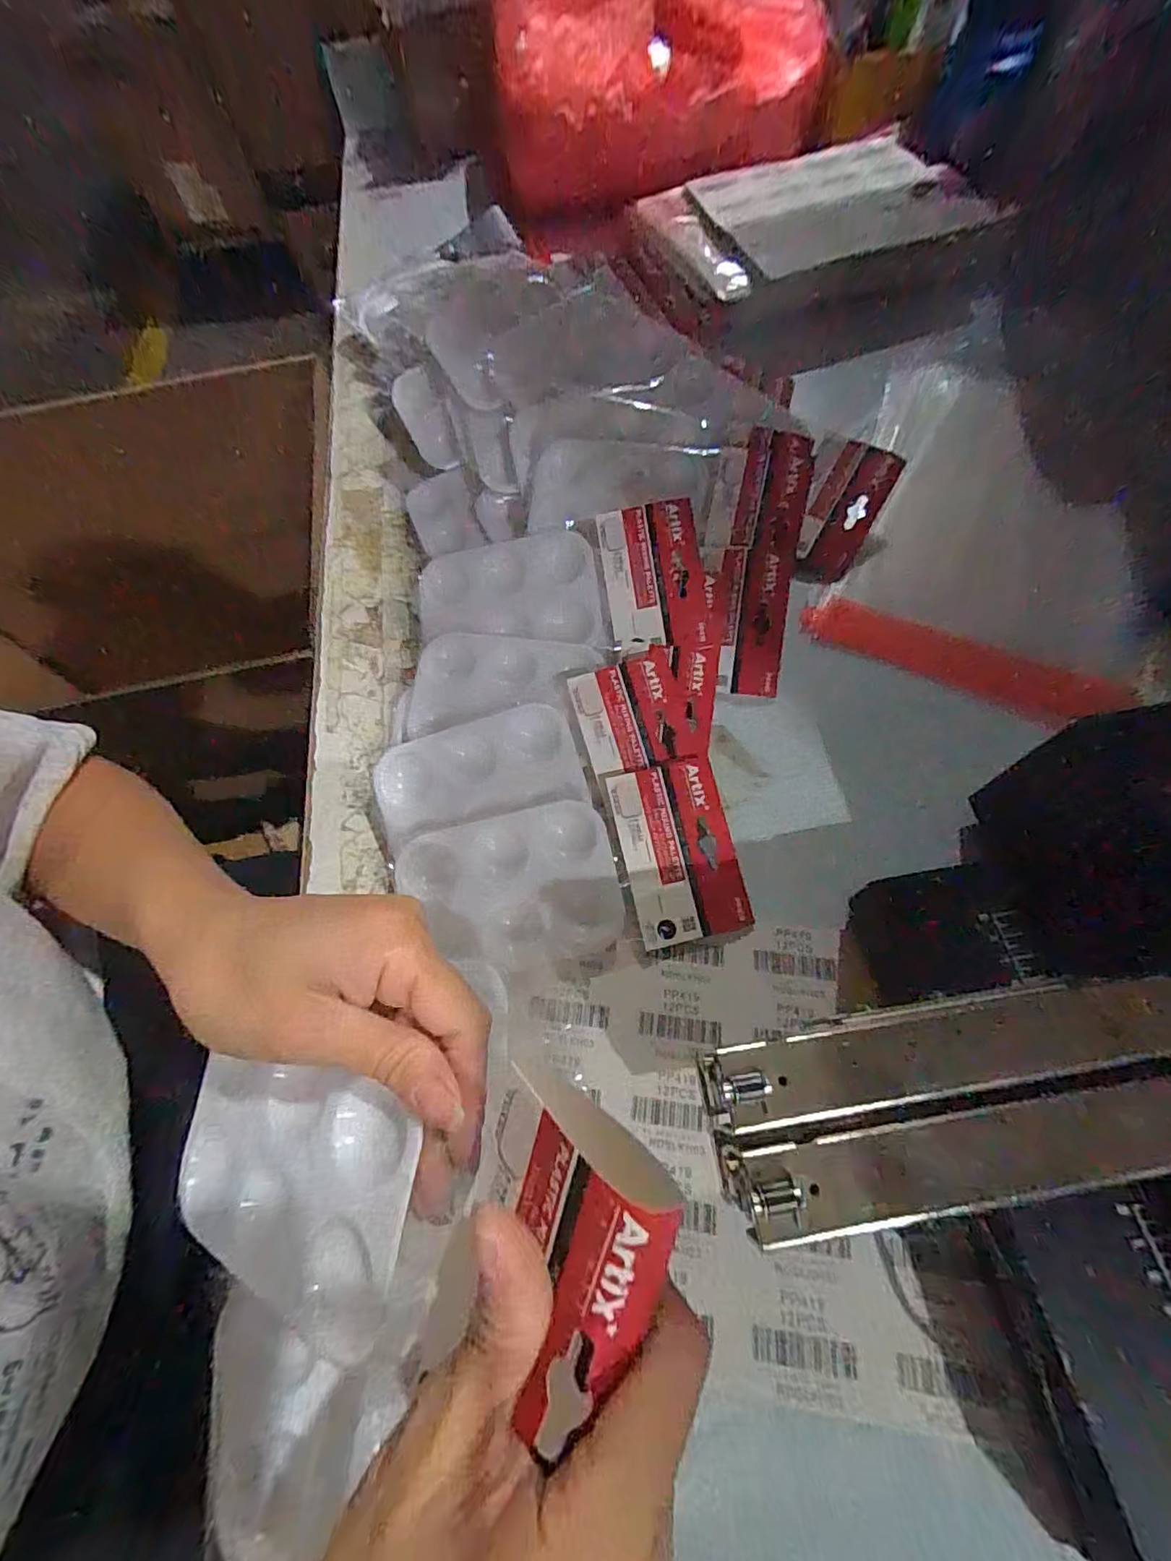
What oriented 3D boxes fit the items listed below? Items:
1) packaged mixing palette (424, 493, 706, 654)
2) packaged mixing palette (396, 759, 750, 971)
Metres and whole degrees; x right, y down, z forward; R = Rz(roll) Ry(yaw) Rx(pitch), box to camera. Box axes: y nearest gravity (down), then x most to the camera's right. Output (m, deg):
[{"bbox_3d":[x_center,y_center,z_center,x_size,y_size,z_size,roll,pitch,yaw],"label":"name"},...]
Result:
[{"bbox_3d":[-0.018,-0.128,0.377,0.190,0.012,0.093,-5,84,6],"label":"packaged mixing palette"},{"bbox_3d":[-0.007,0.057,0.319,0.189,0.015,0.111,-10,78,-2],"label":"packaged mixing palette"}]

